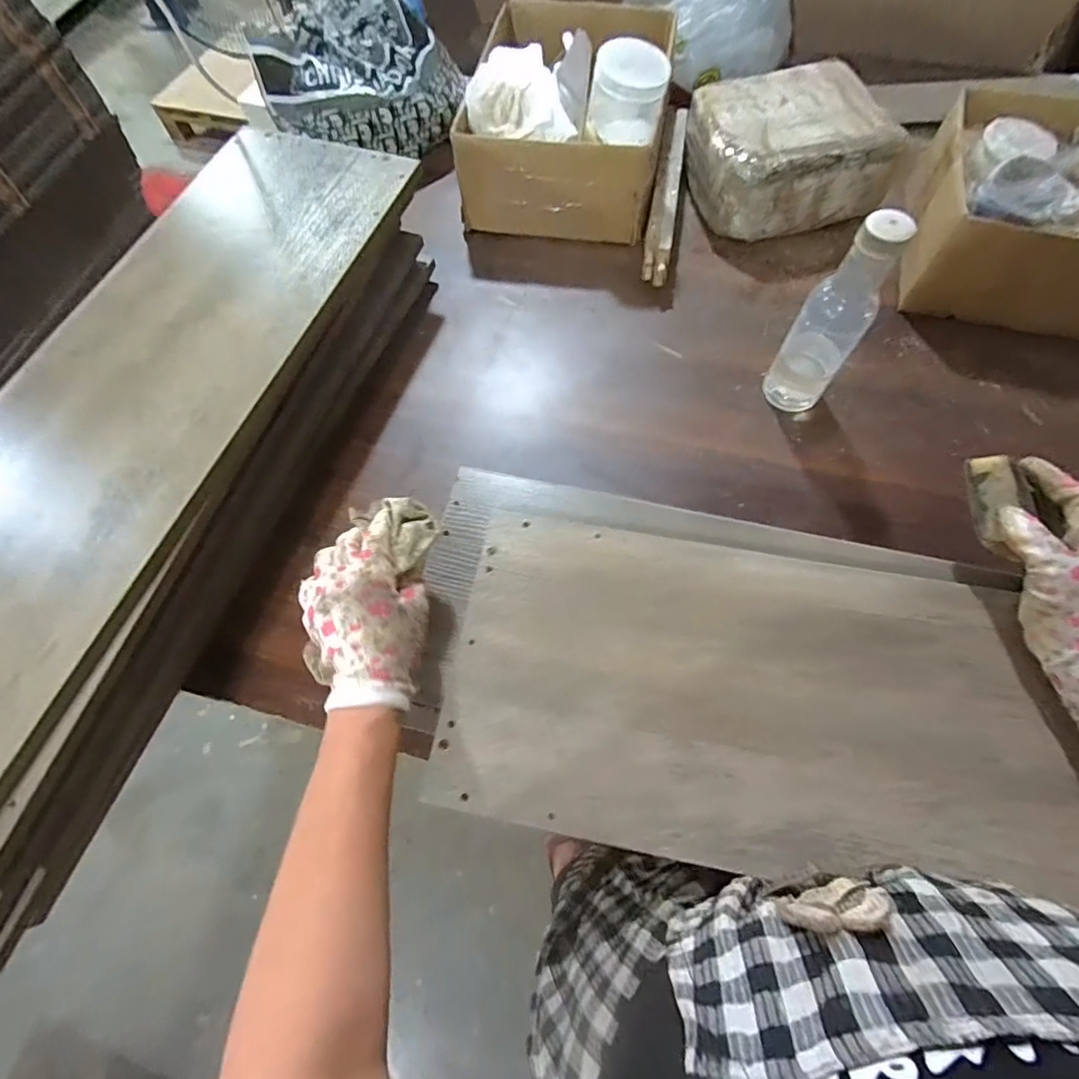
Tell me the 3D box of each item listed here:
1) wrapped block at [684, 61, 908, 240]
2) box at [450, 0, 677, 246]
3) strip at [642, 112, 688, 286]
[{"bbox_3d":[0.327,-0.514,0.702,0.236,0.109,0.183,-8,68,-2],"label":"wrapped block"},{"bbox_3d":[0.045,-0.582,0.685,0.255,0.188,0.296,10,68,5],"label":"box"},{"bbox_3d":[0.173,-0.464,0.707,0.034,0.064,0.275,11,68,5],"label":"strip"}]

